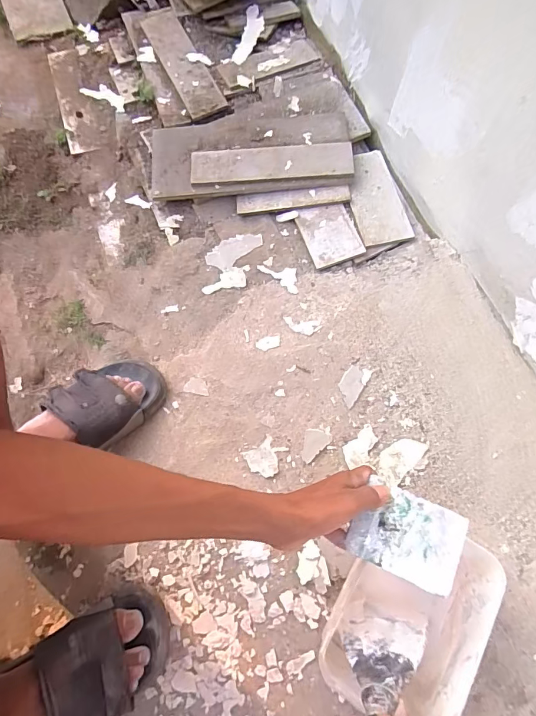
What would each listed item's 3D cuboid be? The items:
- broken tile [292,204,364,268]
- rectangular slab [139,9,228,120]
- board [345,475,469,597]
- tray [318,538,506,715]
[{"bbox_3d":[0.103,-0.212,0.673,0.086,0.009,0.114,-17,68,-8],"label":"broken tile"},{"bbox_3d":[-0.176,-0.595,0.793,0.075,0.018,0.302,-23,69,-10],"label":"rectangular slab"},{"bbox_3d":[0.141,0.177,0.401,0.102,0.008,0.077,23,74,9],"label":"board"},{"bbox_3d":[0.156,0.282,0.451,0.128,0.095,0.190,30,70,12],"label":"tray"}]

